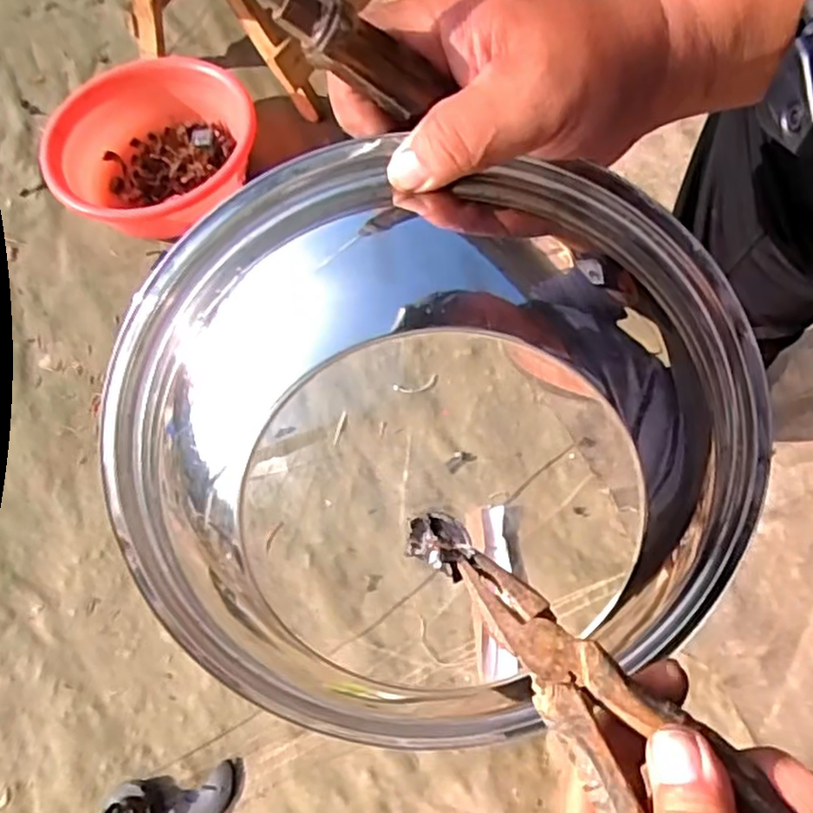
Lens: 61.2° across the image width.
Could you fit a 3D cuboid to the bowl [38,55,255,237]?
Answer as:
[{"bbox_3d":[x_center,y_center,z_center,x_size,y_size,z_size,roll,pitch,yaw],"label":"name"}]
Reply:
[{"bbox_3d":[-0.325,-0.315,0.875,0.236,0.107,0.236,-2,65,5],"label":"bowl"}]

